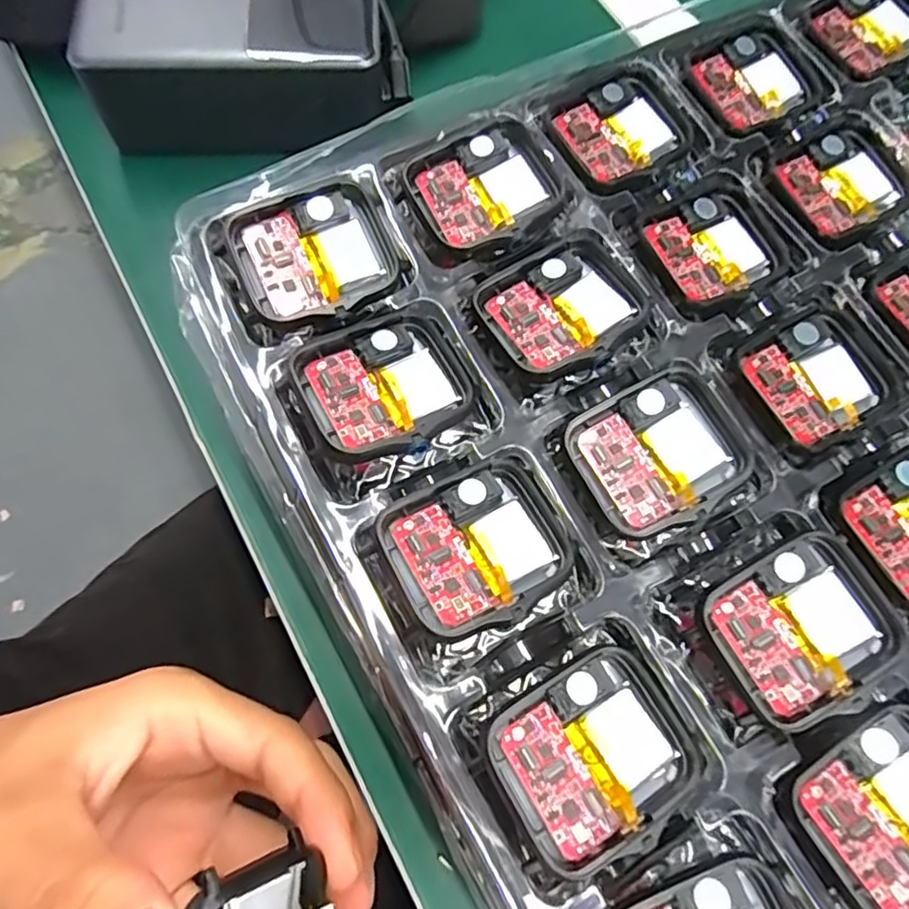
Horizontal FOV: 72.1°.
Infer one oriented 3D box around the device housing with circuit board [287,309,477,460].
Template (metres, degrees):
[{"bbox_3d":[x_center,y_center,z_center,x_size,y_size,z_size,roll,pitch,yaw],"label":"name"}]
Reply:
[{"bbox_3d":[-0.018,-0.018,0.170,0.045,0.013,0.040,-28,75,-13],"label":"device housing with circuit board"}]

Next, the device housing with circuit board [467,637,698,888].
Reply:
[{"bbox_3d":[0.031,0.069,0.143,0.045,0.009,0.037,-28,75,-13],"label":"device housing with circuit board"}]

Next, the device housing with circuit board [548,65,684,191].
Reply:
[{"bbox_3d":[0.056,-0.108,0.208,0.045,0.006,0.039,-27,74,-13],"label":"device housing with circuit board"}]

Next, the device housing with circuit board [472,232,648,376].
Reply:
[{"bbox_3d":[0.032,-0.043,0.180,0.043,0.010,0.037,-28,74,-13],"label":"device housing with circuit board"}]

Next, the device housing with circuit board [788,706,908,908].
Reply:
[{"bbox_3d":[0.105,0.083,0.146,0.042,0.008,0.035,-29,75,-13],"label":"device housing with circuit board"}]

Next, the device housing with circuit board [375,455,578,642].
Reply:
[{"bbox_3d":[0.006,0.023,0.156,0.043,0.012,0.038,-25,74,-12],"label":"device housing with circuit board"}]

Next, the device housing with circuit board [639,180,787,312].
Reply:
[{"bbox_3d":[0.081,-0.064,0.194,0.043,0.008,0.037,-27,74,-13],"label":"device housing with circuit board"}]

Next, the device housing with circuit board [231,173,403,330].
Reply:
[{"bbox_3d":[-0.039,-0.057,0.179,0.043,0.010,0.037,-22,73,-11],"label":"device housing with circuit board"}]

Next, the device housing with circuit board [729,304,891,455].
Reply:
[{"bbox_3d":[0.104,-0.022,0.181,0.041,0.006,0.036,-27,74,-13],"label":"device housing with circuit board"}]

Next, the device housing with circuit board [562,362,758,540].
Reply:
[{"bbox_3d":[0.055,-0.001,0.167,0.042,0.010,0.037,-27,74,-13],"label":"device housing with circuit board"}]

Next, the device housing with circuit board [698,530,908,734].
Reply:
[{"bbox_3d":[0.086,0.042,0.154,0.042,0.009,0.035,-30,75,-13],"label":"device housing with circuit board"}]

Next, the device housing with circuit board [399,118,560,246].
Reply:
[{"bbox_3d":[0.011,-0.080,0.192,0.043,0.012,0.036,-24,74,-12],"label":"device housing with circuit board"}]

